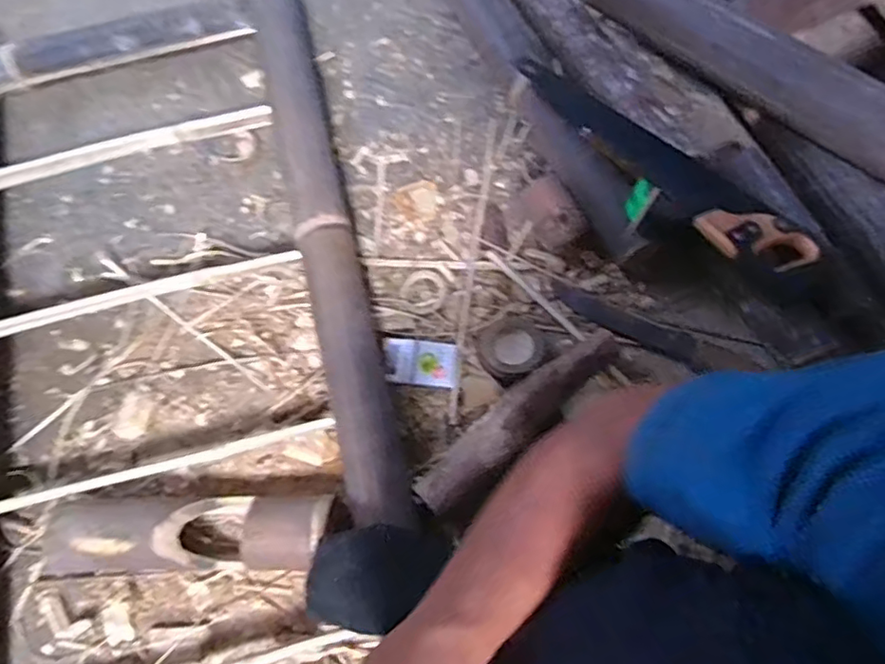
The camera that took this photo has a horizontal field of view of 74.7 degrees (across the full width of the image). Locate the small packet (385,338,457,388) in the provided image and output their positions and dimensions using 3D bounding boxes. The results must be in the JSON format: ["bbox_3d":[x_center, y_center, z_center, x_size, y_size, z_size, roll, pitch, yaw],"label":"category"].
[{"bbox_3d":[-0.027,0.038,0.726,0.089,0.005,0.056,7,82,-1],"label":"small packet"}]

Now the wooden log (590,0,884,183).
[{"bbox_3d":[0.383,-0.339,0.708,0.099,0.083,0.522,-39,67,-10],"label":"wooden log"}]

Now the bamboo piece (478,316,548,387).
[{"bbox_3d":[0.093,0.019,0.724,0.086,0.039,0.074,-28,74,-8],"label":"bamboo piece"}]

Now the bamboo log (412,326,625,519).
[{"bbox_3d":[0.090,0.102,0.689,0.288,0.059,0.056,-41,77,-12],"label":"bamboo log"}]

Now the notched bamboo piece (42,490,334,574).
[{"bbox_3d":[-0.283,0.227,0.654,0.314,0.059,0.079,-1,72,0],"label":"notched bamboo piece"}]

